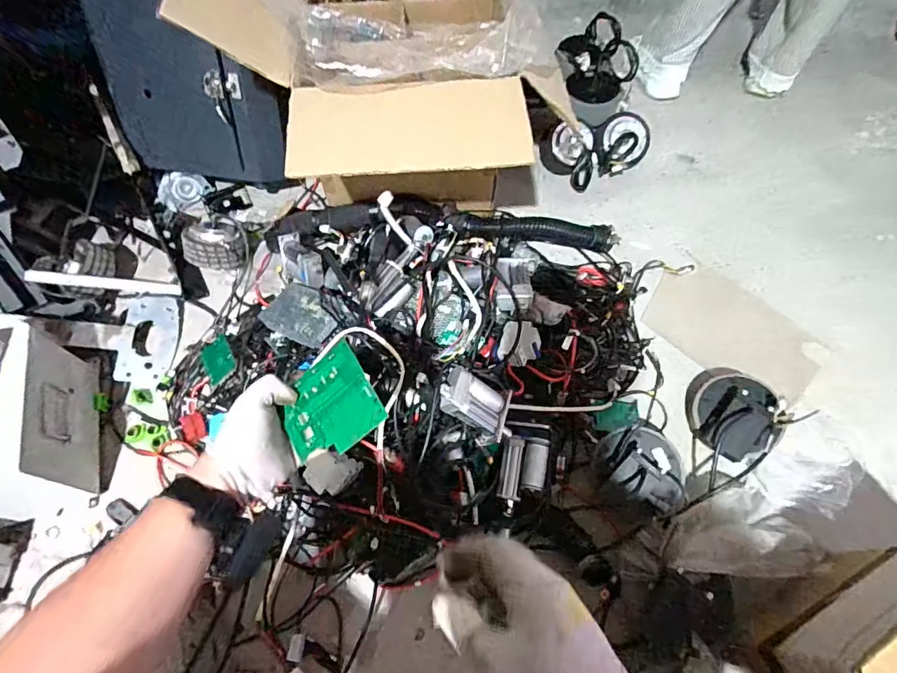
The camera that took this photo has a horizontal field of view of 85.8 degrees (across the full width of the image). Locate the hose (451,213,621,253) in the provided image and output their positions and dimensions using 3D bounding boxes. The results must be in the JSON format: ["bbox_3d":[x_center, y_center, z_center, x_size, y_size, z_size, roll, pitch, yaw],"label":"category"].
[{"bbox_3d":[0.189,-0.220,1.028,0.380,0.059,0.054,4,62,-13],"label":"hose"}]

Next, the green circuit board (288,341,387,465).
[{"bbox_3d":[-0.118,0.070,0.475,0.102,0.006,0.090,-39,68,8],"label":"green circuit board"}]

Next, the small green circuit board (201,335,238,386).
[{"bbox_3d":[-0.455,0.046,0.946,0.063,0.008,0.099,-46,55,-2],"label":"small green circuit board"}]

